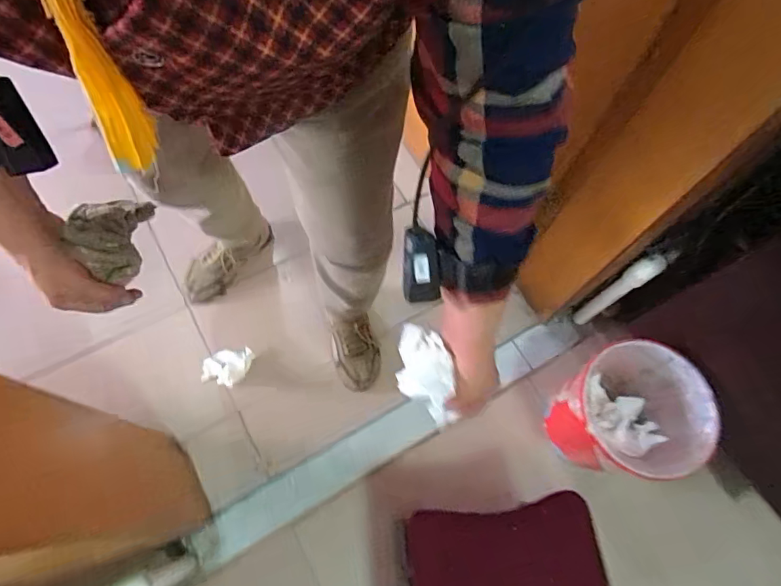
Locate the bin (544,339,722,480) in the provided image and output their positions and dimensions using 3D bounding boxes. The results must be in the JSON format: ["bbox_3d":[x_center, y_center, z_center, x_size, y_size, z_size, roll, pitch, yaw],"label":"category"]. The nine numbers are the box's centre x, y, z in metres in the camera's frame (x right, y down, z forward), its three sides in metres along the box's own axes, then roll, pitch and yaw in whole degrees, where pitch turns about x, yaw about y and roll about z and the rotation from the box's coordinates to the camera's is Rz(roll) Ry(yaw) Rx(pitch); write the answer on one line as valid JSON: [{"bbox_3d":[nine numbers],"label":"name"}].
[{"bbox_3d":[0.460,0.263,0.999,0.245,0.259,0.252,-34,69,-19],"label":"bin"}]

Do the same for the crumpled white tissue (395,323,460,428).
[{"bbox_3d":[0.034,0.084,0.527,0.051,0.029,0.118,-11,53,-9],"label":"crumpled white tissue"}]

